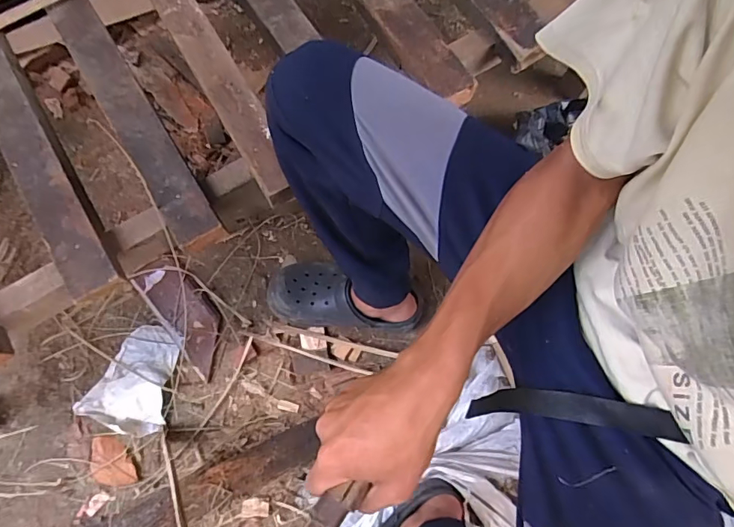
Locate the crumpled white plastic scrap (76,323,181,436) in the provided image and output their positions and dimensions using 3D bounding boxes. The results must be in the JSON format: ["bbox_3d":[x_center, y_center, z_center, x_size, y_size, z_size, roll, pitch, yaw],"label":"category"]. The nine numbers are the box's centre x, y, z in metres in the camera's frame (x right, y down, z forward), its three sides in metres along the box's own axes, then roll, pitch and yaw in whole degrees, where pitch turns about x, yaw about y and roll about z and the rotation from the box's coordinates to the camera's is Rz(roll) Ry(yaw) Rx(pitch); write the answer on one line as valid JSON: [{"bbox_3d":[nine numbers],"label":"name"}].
[{"bbox_3d":[-0.401,0.201,0.828,0.142,0.023,0.179,21,72,5],"label":"crumpled white plastic scrap"}]

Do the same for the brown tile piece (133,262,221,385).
[{"bbox_3d":[-0.331,0.092,0.867,0.089,0.025,0.225,-38,77,-13],"label":"brown tile piece"}]

